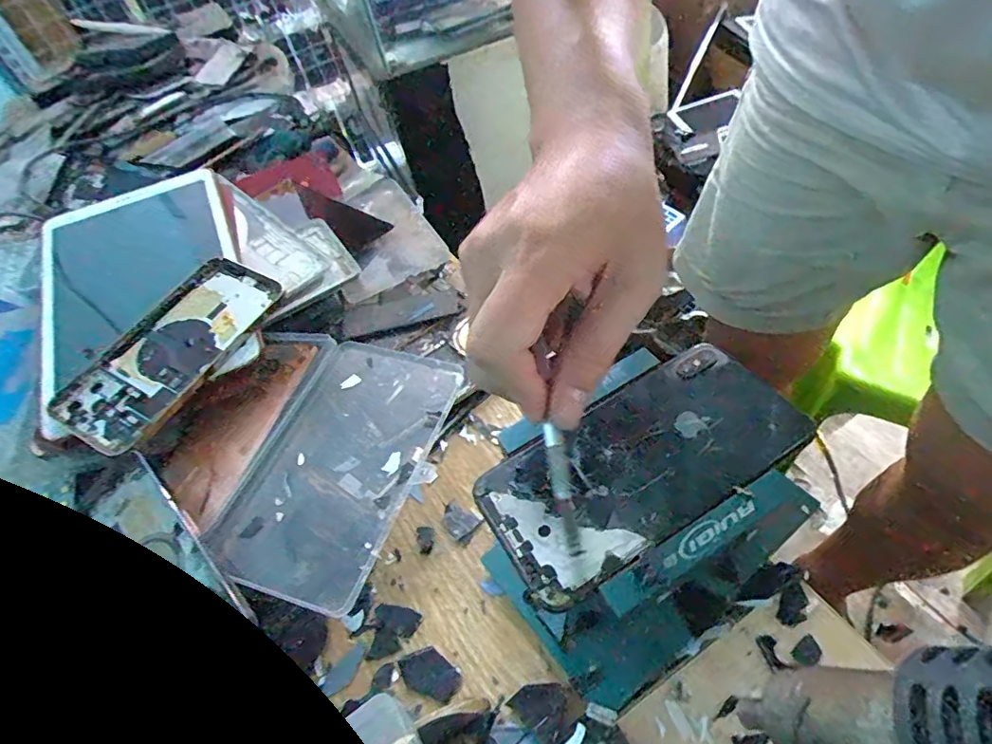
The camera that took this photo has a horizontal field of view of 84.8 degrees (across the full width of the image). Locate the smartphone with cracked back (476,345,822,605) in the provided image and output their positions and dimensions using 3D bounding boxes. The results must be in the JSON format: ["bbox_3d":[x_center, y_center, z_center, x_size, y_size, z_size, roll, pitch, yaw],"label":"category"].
[{"bbox_3d":[0.068,0.041,0.263,0.151,0.005,0.073,-31,54,-10],"label":"smartphone with cracked back"}]

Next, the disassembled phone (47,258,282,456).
[{"bbox_3d":[-0.230,-0.019,0.388,0.078,0.007,0.160,25,62,17],"label":"disassembled phone"}]

